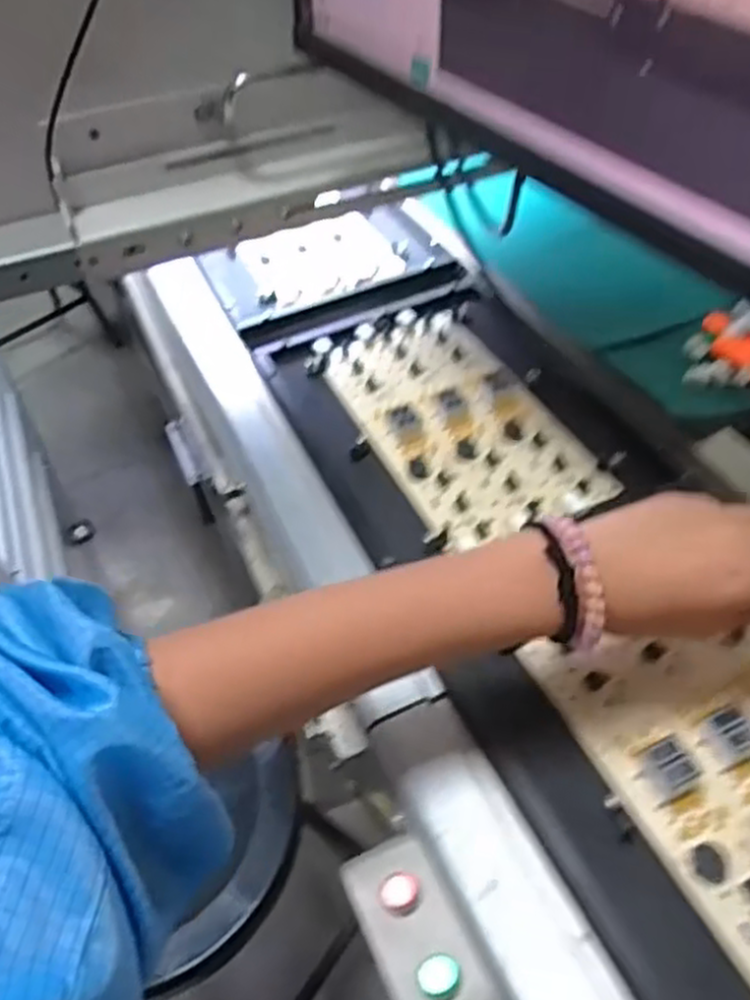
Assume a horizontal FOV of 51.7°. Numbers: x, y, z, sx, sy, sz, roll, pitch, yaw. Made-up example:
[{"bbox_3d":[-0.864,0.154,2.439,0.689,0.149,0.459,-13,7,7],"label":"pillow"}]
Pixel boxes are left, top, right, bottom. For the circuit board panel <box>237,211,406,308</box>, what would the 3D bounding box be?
[{"bbox_3d":[-0.058,-0.244,0.777,0.138,0.013,0.130,-19,48,-11],"label":"circuit board panel"}]

